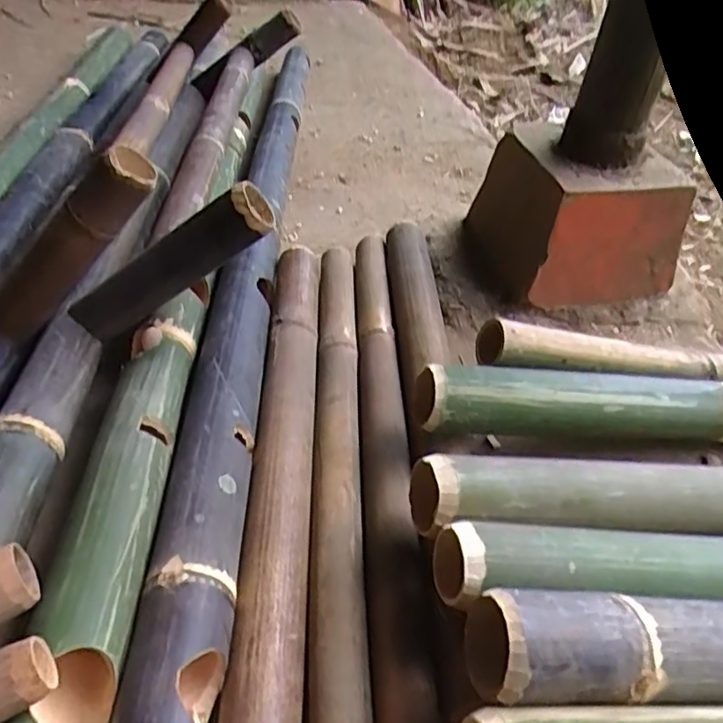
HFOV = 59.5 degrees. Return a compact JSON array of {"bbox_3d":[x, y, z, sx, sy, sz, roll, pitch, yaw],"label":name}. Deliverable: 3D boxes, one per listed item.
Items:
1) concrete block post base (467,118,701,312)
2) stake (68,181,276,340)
[{"bbox_3d":[0.276,-0.198,0.831,0.214,0.158,0.185,-5,44,-11],"label":"concrete block post base"},{"bbox_3d":[-0.204,-0.097,0.665,0.267,0.054,0.039,-27,39,22],"label":"stake"}]

